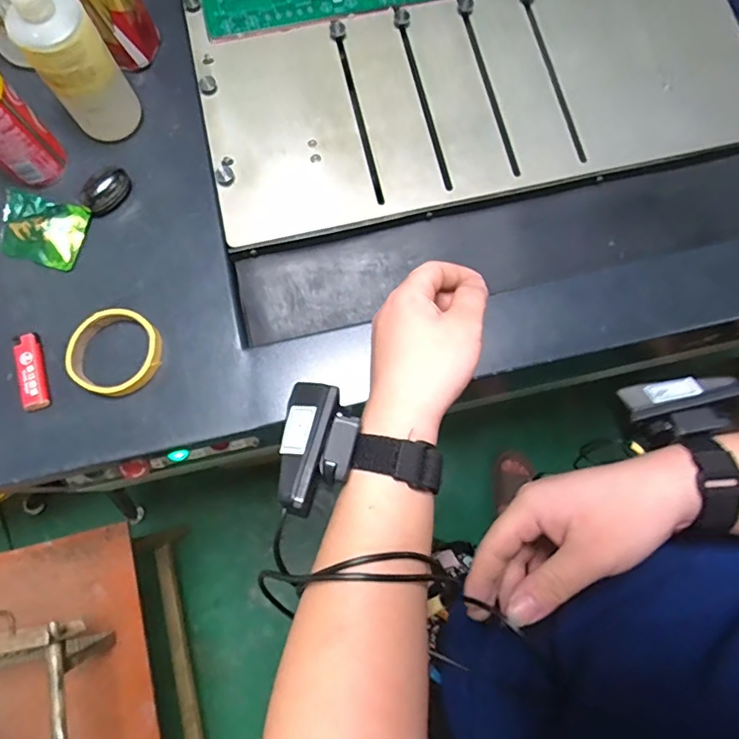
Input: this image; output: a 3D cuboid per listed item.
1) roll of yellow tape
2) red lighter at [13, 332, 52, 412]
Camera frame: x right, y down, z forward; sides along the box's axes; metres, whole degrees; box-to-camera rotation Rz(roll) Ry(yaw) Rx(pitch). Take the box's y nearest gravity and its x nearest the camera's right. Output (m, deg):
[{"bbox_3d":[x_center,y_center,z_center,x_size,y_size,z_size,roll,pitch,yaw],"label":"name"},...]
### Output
[{"bbox_3d":[-0.263,-0.018,0.534,0.091,0.023,0.087,0,78,1],"label":"roll of yellow tape"},{"bbox_3d":[-0.350,0.002,0.534,0.027,0.015,0.080,-15,78,-2],"label":"red lighter"}]

